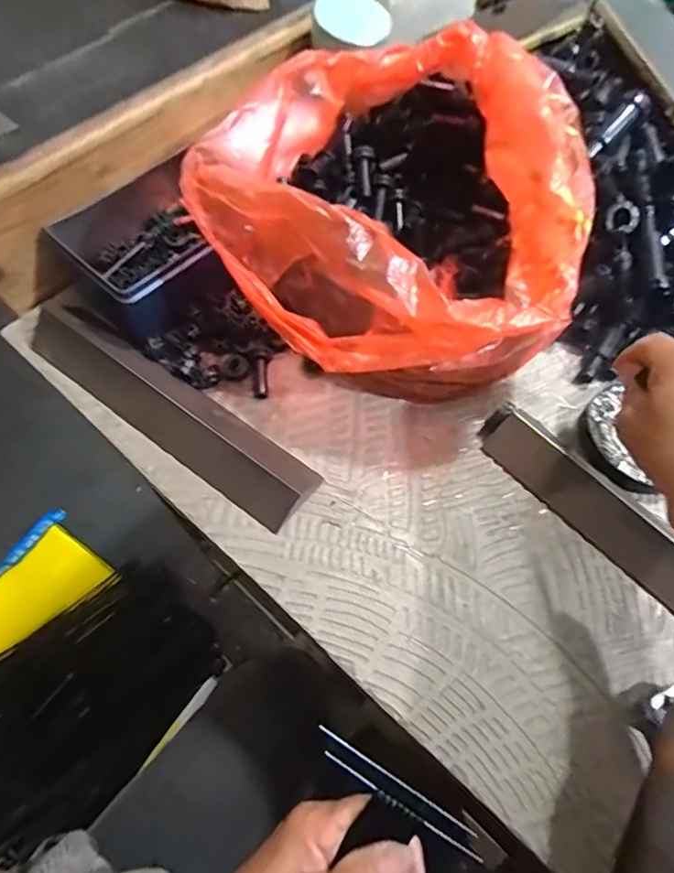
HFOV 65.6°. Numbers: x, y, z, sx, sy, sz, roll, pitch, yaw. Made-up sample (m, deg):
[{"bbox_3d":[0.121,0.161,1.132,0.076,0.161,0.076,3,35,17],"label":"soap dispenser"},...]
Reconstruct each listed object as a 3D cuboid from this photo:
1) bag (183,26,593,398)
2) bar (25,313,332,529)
[{"bbox_3d":[0.025,-0.170,0.374,0.218,0.114,0.271,2,64,-2],"label":"bag"},{"bbox_3d":[-0.121,-0.022,0.373,0.239,0.022,0.050,34,67,14],"label":"bar"}]

